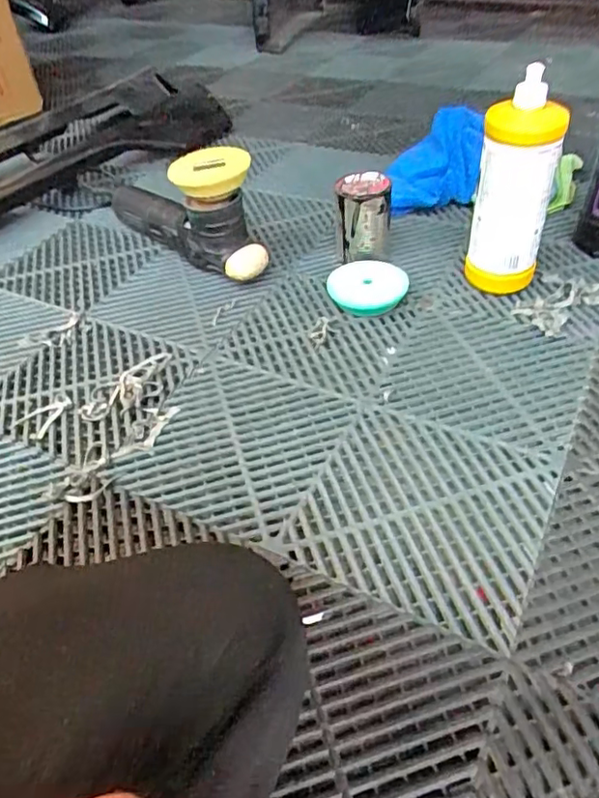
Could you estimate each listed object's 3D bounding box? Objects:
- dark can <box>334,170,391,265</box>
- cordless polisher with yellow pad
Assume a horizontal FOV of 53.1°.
[{"bbox_3d":[0.085,-0.237,0.799,0.069,0.100,0.069,-2,44,4],"label":"dark can"},{"bbox_3d":[-0.175,-0.281,0.836,0.079,0.153,0.322,-35,51,-28],"label":"cordless polisher with yellow pad"}]

